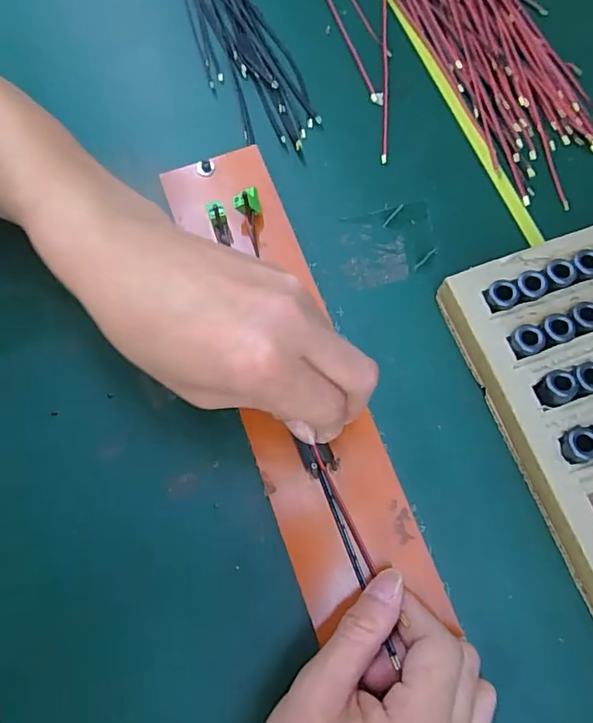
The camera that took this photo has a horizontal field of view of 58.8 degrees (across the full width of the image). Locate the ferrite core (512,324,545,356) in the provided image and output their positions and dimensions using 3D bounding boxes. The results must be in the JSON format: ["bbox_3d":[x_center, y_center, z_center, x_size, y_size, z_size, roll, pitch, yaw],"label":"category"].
[{"bbox_3d":[0.131,-0.012,0.299,0.018,0.007,0.018,-1,73,2],"label":"ferrite core"}]

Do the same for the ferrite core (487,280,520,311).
[{"bbox_3d":[0.121,-0.039,0.308,0.016,0.010,0.017,-1,73,2],"label":"ferrite core"}]

